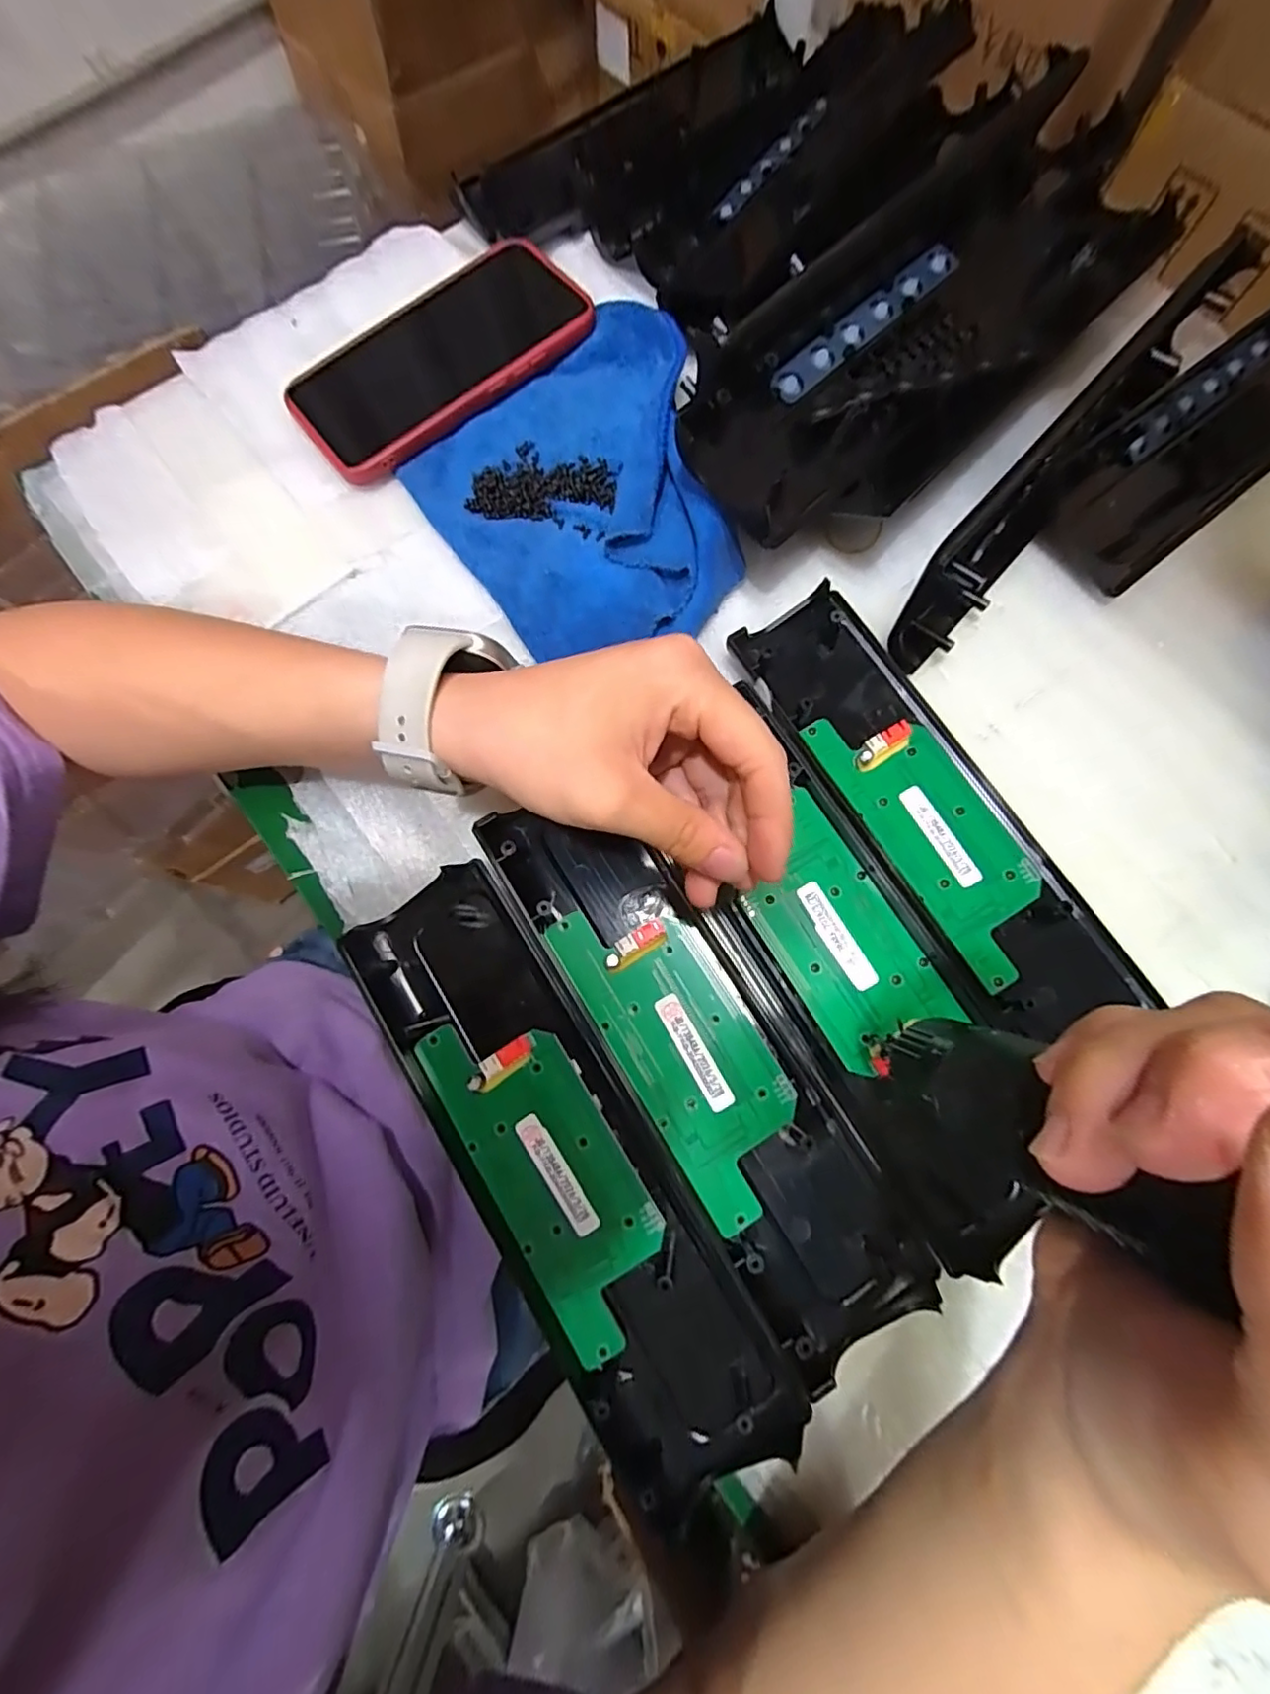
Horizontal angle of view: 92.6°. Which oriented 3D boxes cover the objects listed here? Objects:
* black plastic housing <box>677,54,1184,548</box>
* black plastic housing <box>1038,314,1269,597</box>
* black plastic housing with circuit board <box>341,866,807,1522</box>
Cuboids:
[{"bbox_3d":[0.159,-0.256,0.300,0.317,0.073,0.095,-43,80,-9],"label":"black plastic housing"},{"bbox_3d":[0.314,-0.224,0.316,0.237,0.035,0.065,-38,79,-9],"label":"black plastic housing"},{"bbox_3d":[-0.033,0.126,0.244,0.066,0.019,0.247,-32,78,-7],"label":"black plastic housing with circuit board"}]

